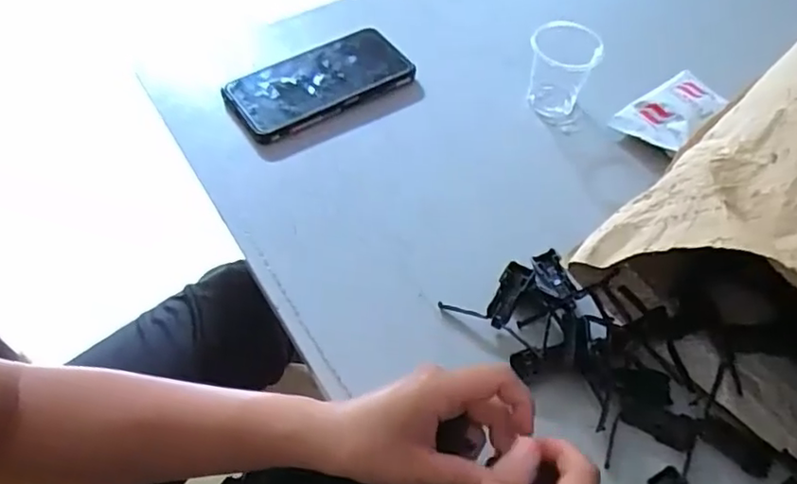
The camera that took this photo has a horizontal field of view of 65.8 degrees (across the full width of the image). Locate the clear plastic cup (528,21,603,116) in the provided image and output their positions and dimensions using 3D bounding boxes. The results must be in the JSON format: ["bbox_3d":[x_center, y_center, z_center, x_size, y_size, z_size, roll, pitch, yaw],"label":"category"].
[{"bbox_3d":[0.146,-0.156,0.564,0.060,0.075,0.051,20,56,10],"label":"clear plastic cup"}]

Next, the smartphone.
[{"bbox_3d":[-0.073,-0.149,0.569,0.162,0.010,0.084,-29,61,-17],"label":"smartphone"}]

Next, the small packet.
[{"bbox_3d":[0.252,-0.120,0.573,0.105,0.018,0.060,-36,64,-26],"label":"small packet"}]

